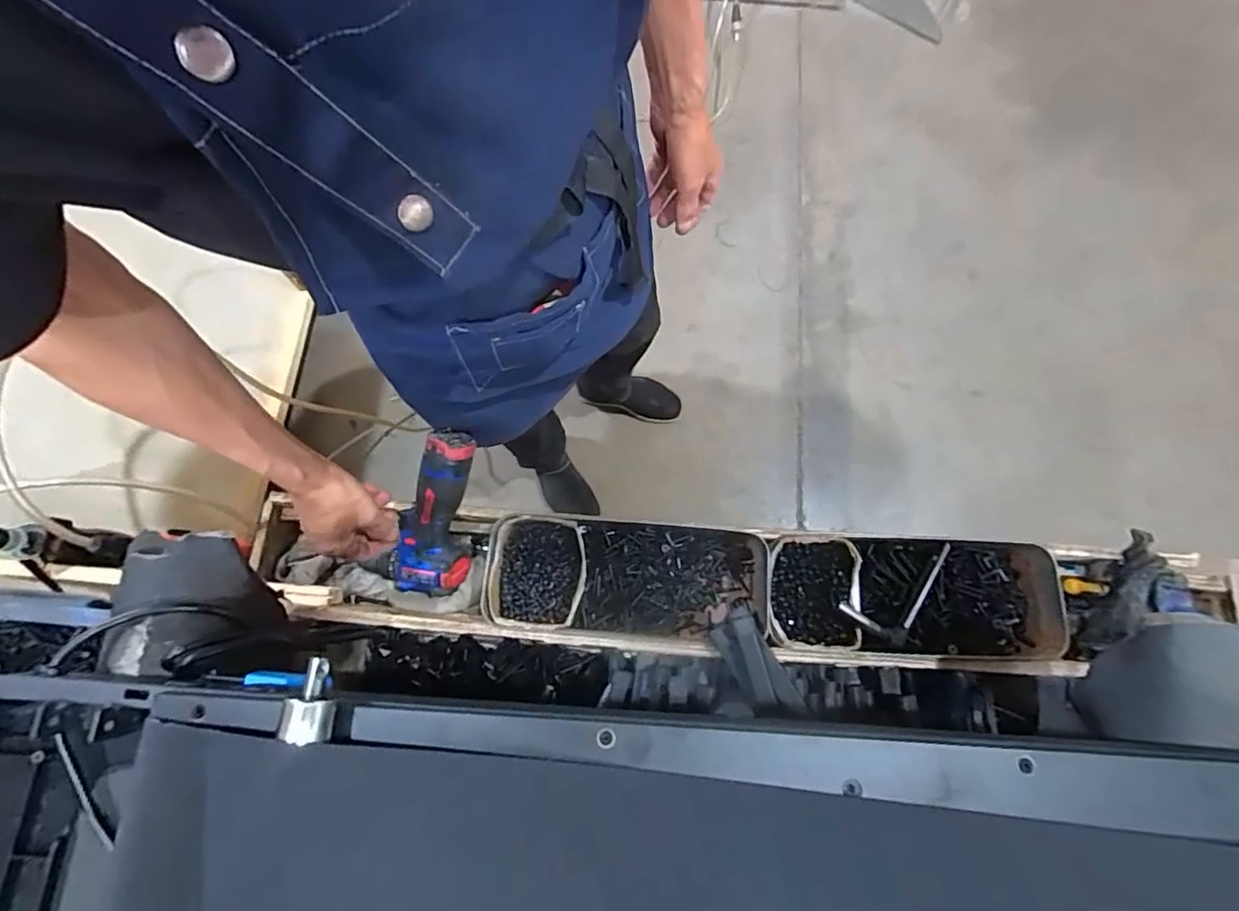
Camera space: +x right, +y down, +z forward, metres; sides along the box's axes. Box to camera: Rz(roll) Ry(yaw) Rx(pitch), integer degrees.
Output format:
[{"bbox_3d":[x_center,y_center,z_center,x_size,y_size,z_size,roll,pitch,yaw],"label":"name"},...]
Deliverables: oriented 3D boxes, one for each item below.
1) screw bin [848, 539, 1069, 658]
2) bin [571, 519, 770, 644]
[{"bbox_3d":[0.388,0.164,0.673,0.224,0.059,0.128,4,75,2],"label":"screw bin"},{"bbox_3d":[0.065,0.149,0.696,0.216,0.071,0.129,3,75,2],"label":"bin"}]

